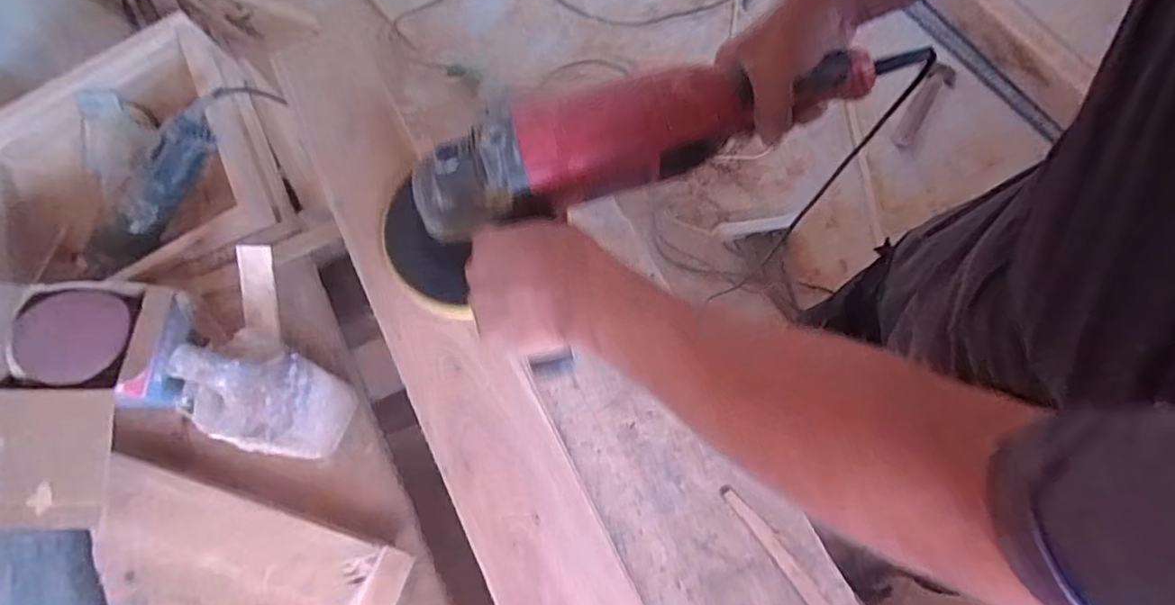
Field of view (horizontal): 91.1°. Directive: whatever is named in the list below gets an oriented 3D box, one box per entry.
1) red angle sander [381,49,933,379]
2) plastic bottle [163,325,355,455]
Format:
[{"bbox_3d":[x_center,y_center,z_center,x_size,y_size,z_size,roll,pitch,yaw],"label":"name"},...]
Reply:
[{"bbox_3d":[0.060,-0.092,0.436,0.413,0.101,0.197,-24,71,4],"label":"red angle sander"},{"bbox_3d":[-0.289,0.094,0.539,0.063,0.230,0.099,21,71,8],"label":"plastic bottle"}]

